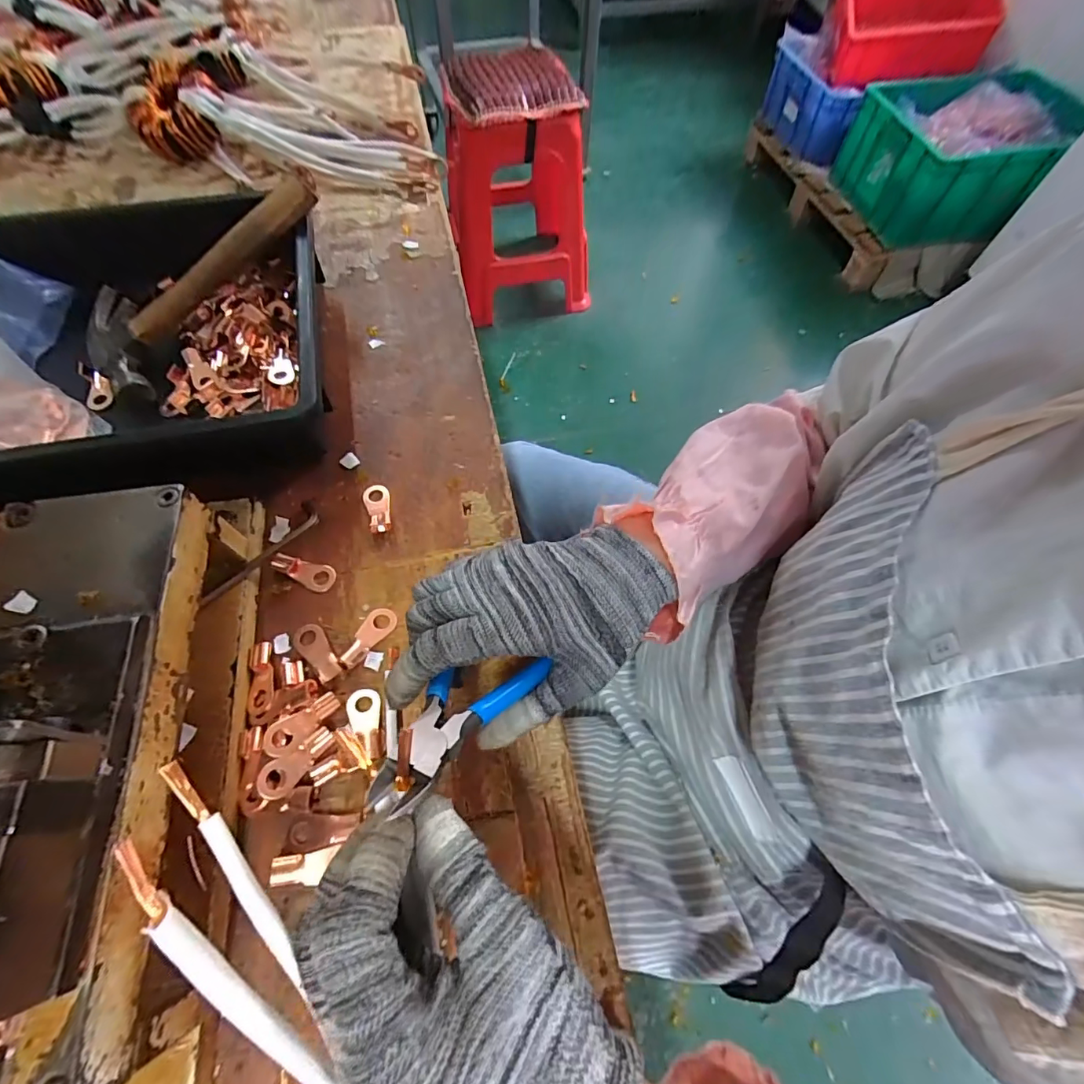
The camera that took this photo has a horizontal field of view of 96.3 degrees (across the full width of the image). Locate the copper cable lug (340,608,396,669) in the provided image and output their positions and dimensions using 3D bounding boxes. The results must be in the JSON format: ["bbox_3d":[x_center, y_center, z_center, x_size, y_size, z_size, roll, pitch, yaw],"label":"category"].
[{"bbox_3d":[-0.110,0.059,0.306,0.017,0.010,0.041,37,67,15],"label":"copper cable lug"}]

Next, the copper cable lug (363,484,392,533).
[{"bbox_3d":[-0.118,-0.025,0.347,0.018,0.006,0.041,-13,64,-9],"label":"copper cable lug"}]

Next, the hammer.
[{"bbox_3d":[-0.276,-0.220,0.401,0.220,0.030,0.108,-43,71,-2],"label":"hammer"}]

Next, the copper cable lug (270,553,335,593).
[{"bbox_3d":[-0.159,0.018,0.326,0.042,0.006,0.018,24,64,9],"label":"copper cable lug"}]

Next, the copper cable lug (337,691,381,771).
[{"bbox_3d":[-0.106,0.107,0.282,0.022,0.004,0.042,-5,63,-6],"label":"copper cable lug"}]

